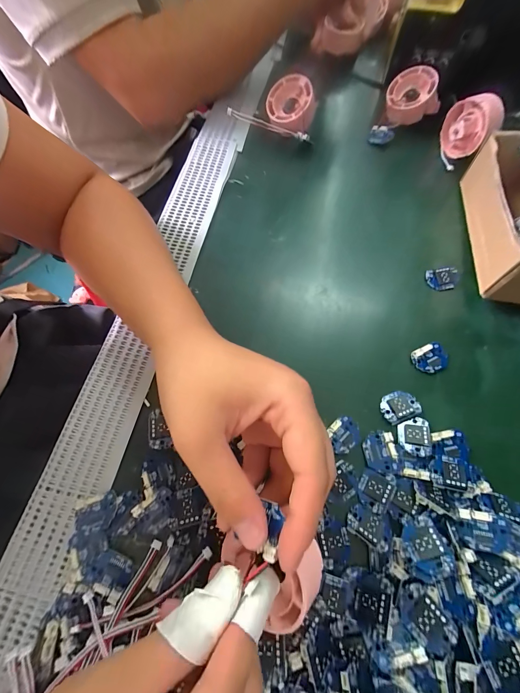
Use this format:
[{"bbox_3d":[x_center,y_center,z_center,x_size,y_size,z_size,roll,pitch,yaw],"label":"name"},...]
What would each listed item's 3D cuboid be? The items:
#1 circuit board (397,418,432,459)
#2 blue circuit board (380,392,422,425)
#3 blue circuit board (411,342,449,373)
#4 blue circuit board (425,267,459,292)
[{"bbox_3d":[0.115,0.066,0.215,0.023,0.004,0.028,9,68,3],"label":"circuit board"},{"bbox_3d":[0.109,0.047,0.227,0.028,0.007,0.022,-19,69,-8],"label":"blue circuit board"},{"bbox_3d":[0.142,0.010,0.242,0.026,0.009,0.023,-26,70,-11],"label":"blue circuit board"},{"bbox_3d":[0.174,-0.064,0.275,0.030,0.007,0.022,-12,68,-6],"label":"blue circuit board"}]

